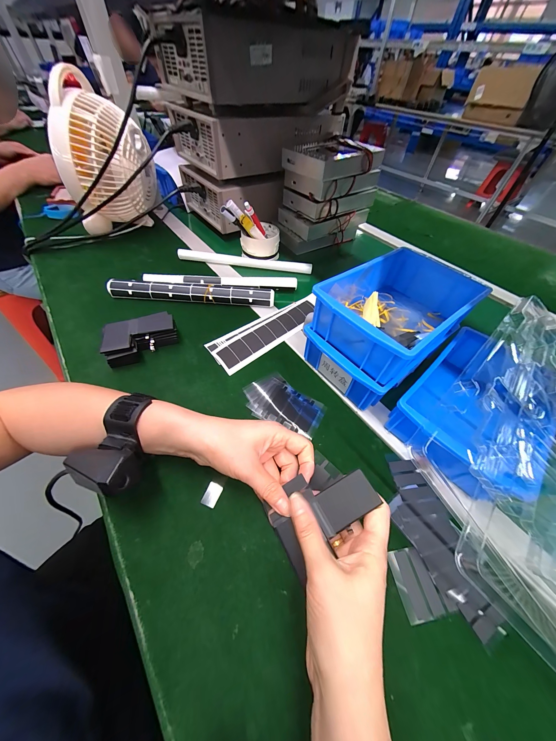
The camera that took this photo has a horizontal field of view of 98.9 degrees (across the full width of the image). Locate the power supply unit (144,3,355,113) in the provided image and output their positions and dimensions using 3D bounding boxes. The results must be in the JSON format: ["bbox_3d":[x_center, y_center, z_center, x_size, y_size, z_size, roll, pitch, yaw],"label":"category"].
[{"bbox_3d":[-0.043,-0.630,0.488,0.353,0.100,0.223,-29,61,-23],"label":"power supply unit"}]

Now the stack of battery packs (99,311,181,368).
[{"bbox_3d":[-0.207,-0.051,0.360,0.099,0.041,0.066,-20,57,-17],"label":"stack of battery packs"}]

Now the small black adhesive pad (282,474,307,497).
[{"bbox_3d":[0.017,0.111,0.229,0.021,0.004,0.011,-32,70,-1],"label":"small black adhesive pad"}]

